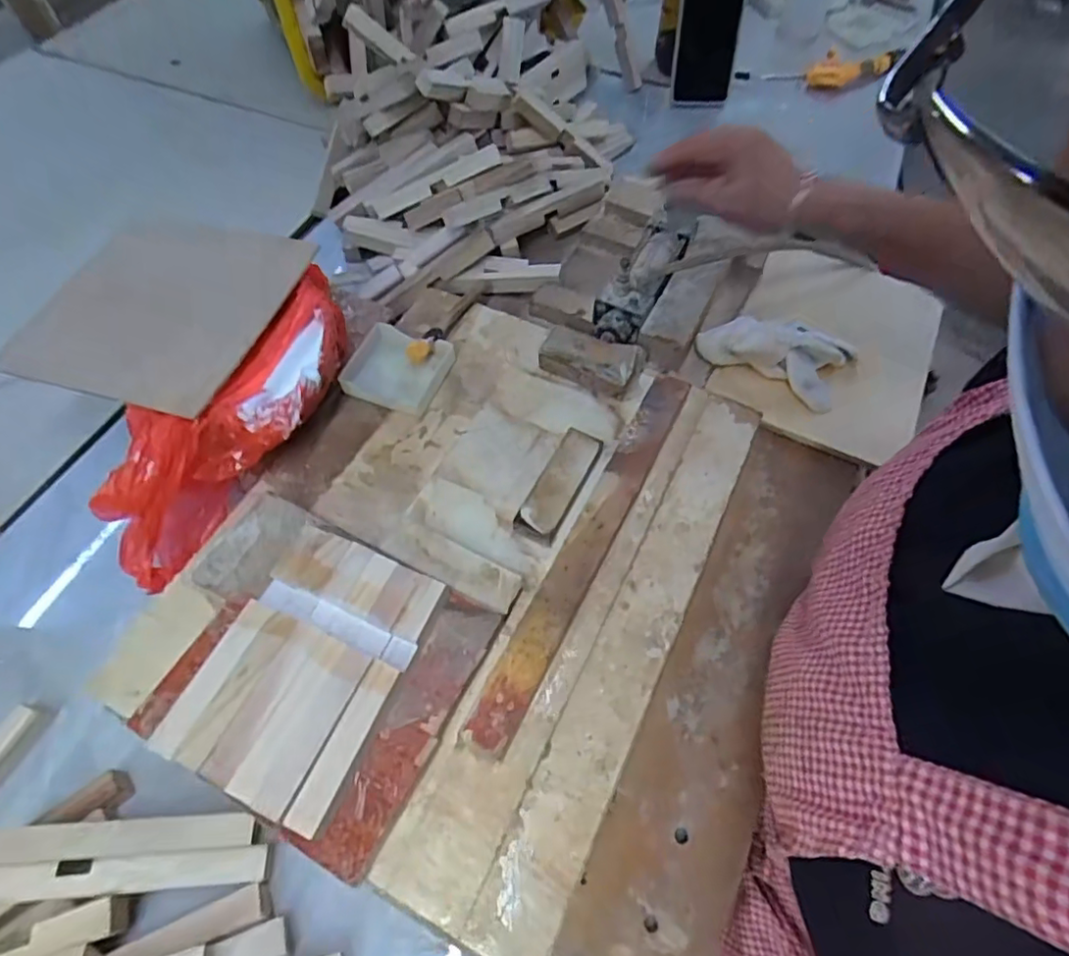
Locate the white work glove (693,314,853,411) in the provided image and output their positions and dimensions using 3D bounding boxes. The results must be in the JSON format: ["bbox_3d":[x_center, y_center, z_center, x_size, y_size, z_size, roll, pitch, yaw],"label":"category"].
[{"bbox_3d":[0.215,-0.117,0.521,0.120,0.032,0.072,26,65,15],"label":"white work glove"}]

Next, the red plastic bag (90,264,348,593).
[{"bbox_3d":[-0.217,-0.038,0.438,0.085,0.099,0.260,30,78,17],"label":"red plastic bag"}]

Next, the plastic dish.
[{"bbox_3d":[-0.116,-0.092,0.499,0.075,0.019,0.069,17,63,11],"label":"plastic dish"}]

